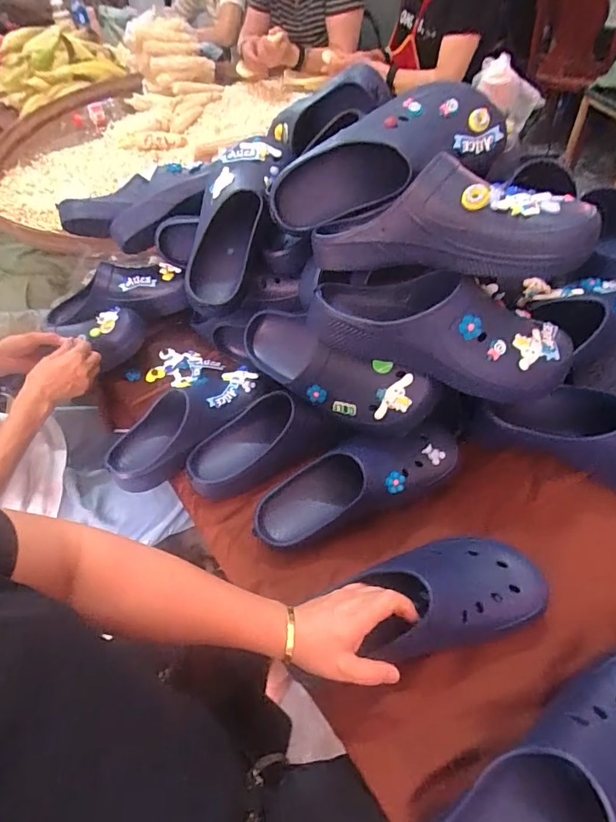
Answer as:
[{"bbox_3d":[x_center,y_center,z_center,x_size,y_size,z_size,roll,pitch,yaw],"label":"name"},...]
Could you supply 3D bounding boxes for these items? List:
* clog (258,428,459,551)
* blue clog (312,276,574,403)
[{"bbox_3d":[0.060,0.095,0.569,0.266,0.098,0.083,-24,50,2],"label":"clog"},{"bbox_3d":[0.148,-0.095,0.512,0.282,0.100,0.097,11,52,15],"label":"blue clog"}]

